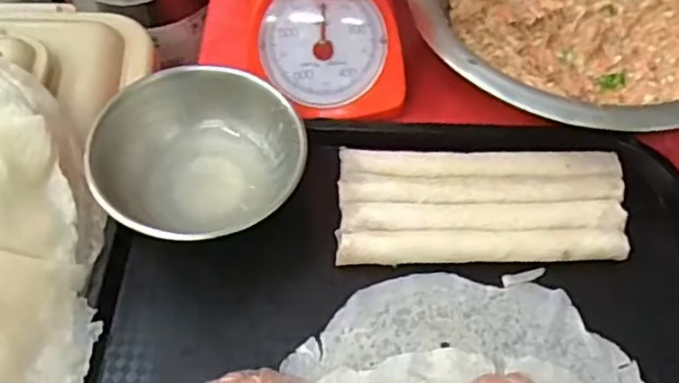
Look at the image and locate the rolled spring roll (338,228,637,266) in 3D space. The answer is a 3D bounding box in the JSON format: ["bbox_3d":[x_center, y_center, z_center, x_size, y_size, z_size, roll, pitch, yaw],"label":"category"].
[{"bbox_3d":[0.106,0.041,0.496,0.210,0.020,0.022,-1,57,-1],"label":"rolled spring roll"}]

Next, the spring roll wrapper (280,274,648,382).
[{"bbox_3d":[0.092,0.116,0.450,0.235,0.021,0.131,2,57,1],"label":"spring roll wrapper"}]

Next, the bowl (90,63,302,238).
[{"bbox_3d":[-0.106,-0.024,0.508,0.146,0.066,0.127,-28,61,-18],"label":"bowl"}]

